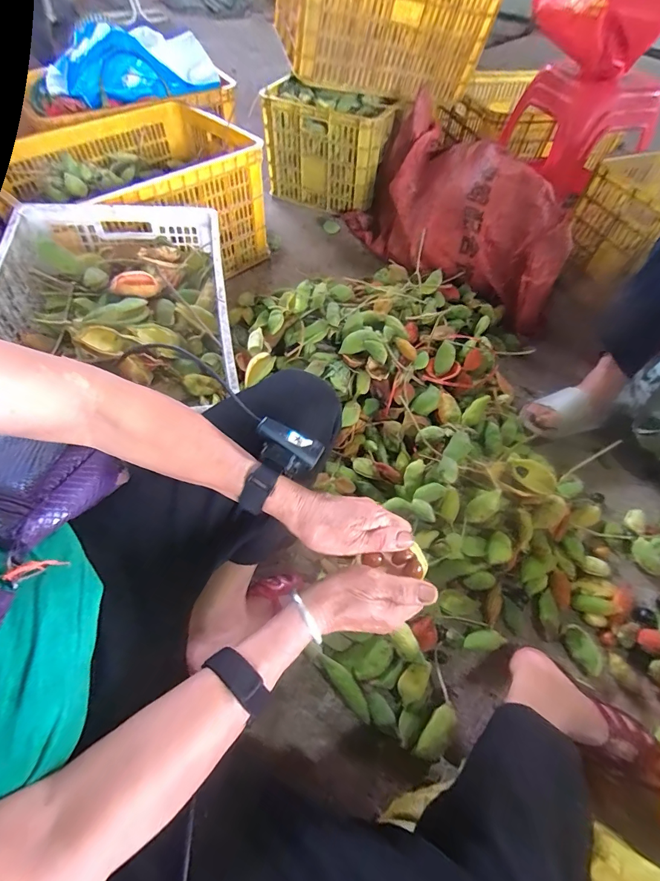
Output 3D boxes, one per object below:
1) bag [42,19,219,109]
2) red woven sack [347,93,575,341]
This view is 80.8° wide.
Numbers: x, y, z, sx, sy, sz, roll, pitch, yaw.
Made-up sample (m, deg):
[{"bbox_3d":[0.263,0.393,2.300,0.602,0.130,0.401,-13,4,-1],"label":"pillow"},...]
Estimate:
[{"bbox_3d":[-0.605,-1.136,1.165,0.476,0.144,0.194,-18,59,-13],"label":"bag"},{"bbox_3d":[0.375,-0.691,1.207,0.335,0.313,0.805,-26,61,-18],"label":"red woven sack"}]

